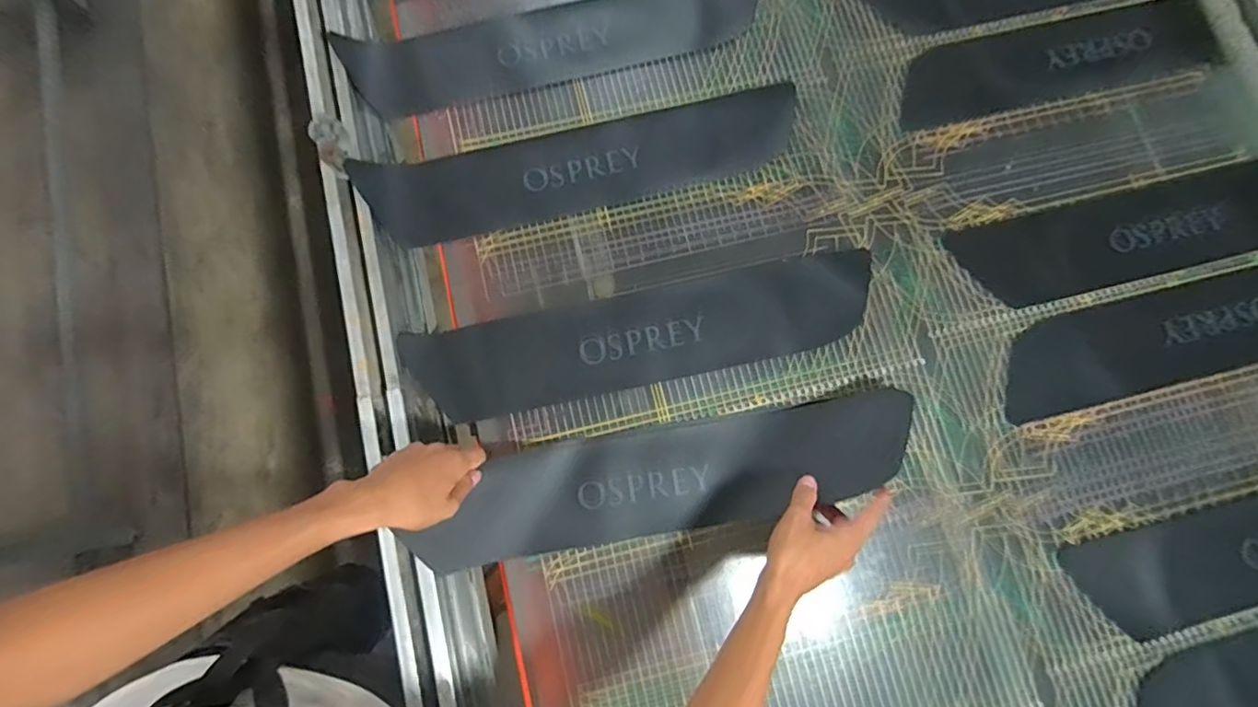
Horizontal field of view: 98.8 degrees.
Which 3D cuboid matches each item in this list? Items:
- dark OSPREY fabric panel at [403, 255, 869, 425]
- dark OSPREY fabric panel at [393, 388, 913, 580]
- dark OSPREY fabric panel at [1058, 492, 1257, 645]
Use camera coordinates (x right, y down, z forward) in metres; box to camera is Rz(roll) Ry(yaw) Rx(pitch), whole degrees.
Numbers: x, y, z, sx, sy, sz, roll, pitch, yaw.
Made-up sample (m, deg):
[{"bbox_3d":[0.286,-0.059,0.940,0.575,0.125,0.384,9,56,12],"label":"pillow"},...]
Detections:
[{"bbox_3d":[0.024,-0.018,0.653,0.556,0.010,0.117,-11,80,-3],"label":"dark OSPREY fabric panel"},{"bbox_3d":[0.024,0.150,0.598,0.501,0.065,0.124,-13,77,2],"label":"dark OSPREY fabric panel"},{"bbox_3d":[0.730,0.225,0.616,0.446,0.018,0.121,-14,77,-5],"label":"dark OSPREY fabric panel"}]

